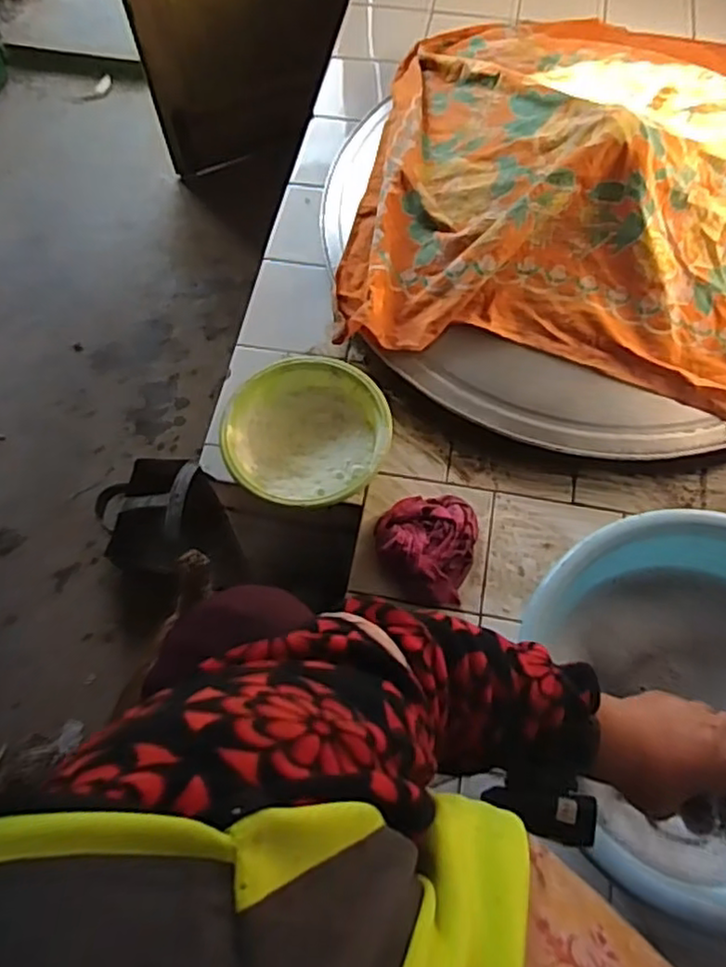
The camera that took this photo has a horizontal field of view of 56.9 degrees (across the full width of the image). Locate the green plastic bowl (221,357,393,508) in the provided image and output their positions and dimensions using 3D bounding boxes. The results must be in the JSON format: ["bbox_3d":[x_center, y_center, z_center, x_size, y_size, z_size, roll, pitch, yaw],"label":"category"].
[{"bbox_3d":[-0.066,-0.052,0.799,0.187,0.074,0.177,-1,65,1],"label":"green plastic bowl"}]

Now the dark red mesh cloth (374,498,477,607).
[{"bbox_3d":[0.071,0.066,0.762,0.111,0.047,0.125,11,66,6],"label":"dark red mesh cloth"}]

